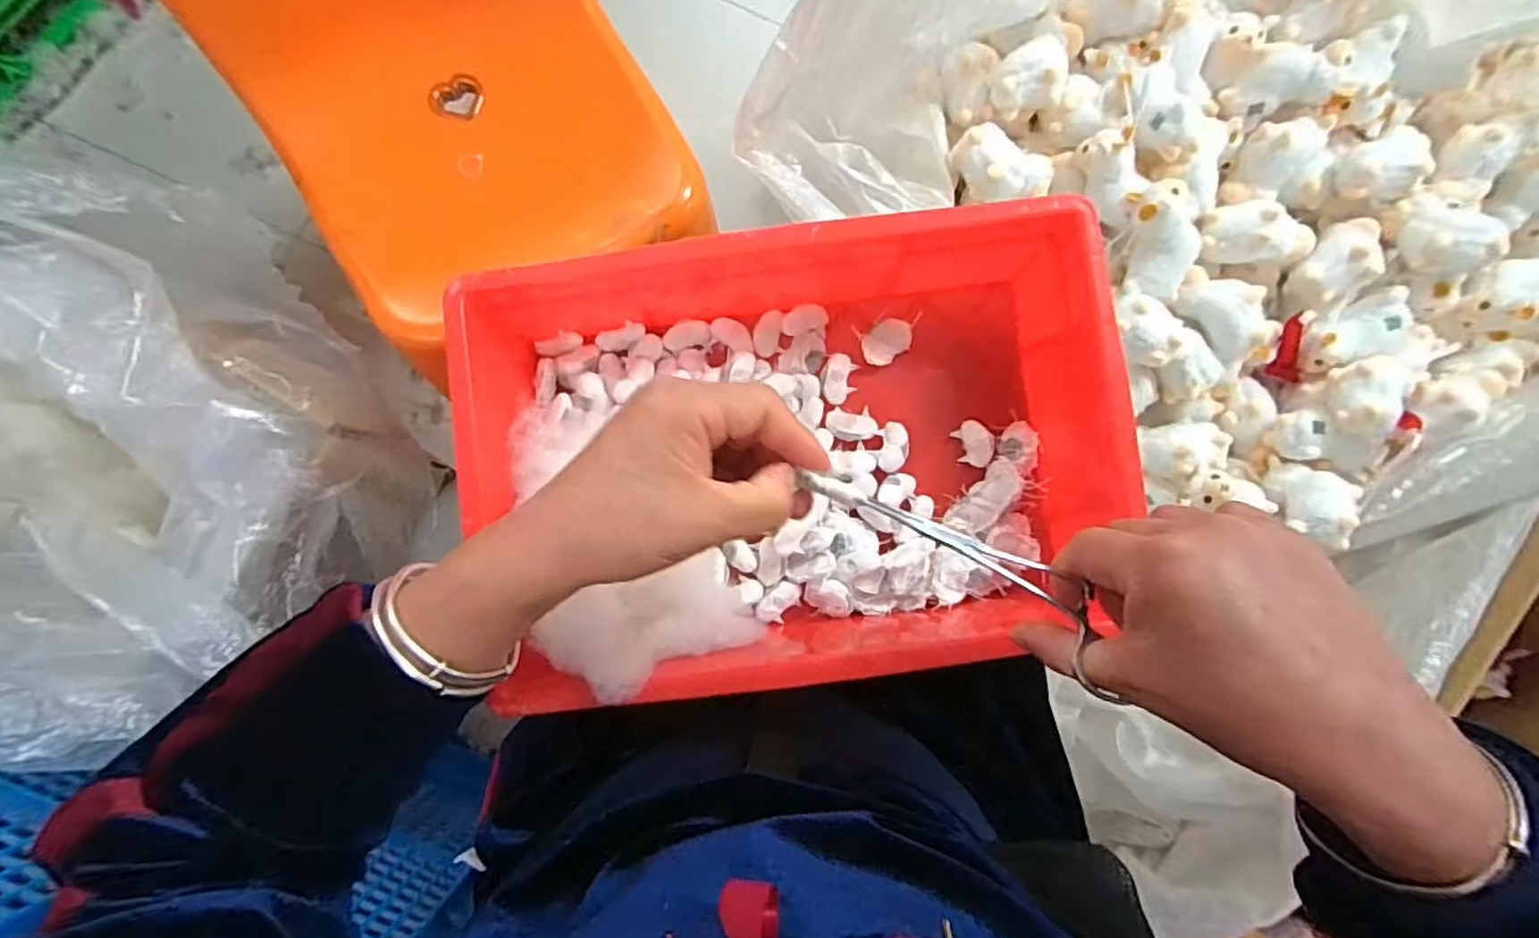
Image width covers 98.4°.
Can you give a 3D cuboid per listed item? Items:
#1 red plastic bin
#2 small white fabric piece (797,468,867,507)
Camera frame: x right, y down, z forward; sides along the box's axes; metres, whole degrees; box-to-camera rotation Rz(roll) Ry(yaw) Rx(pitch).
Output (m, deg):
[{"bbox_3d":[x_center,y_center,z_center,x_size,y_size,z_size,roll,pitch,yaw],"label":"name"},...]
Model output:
[{"bbox_3d":[0.012,-0.007,0.394,0.358,0.111,0.240,-5,82,-5],"label":"red plastic bin"},{"bbox_3d":[0.028,0.009,0.294,0.030,0.004,0.008,21,81,9],"label":"small white fabric piece"}]

